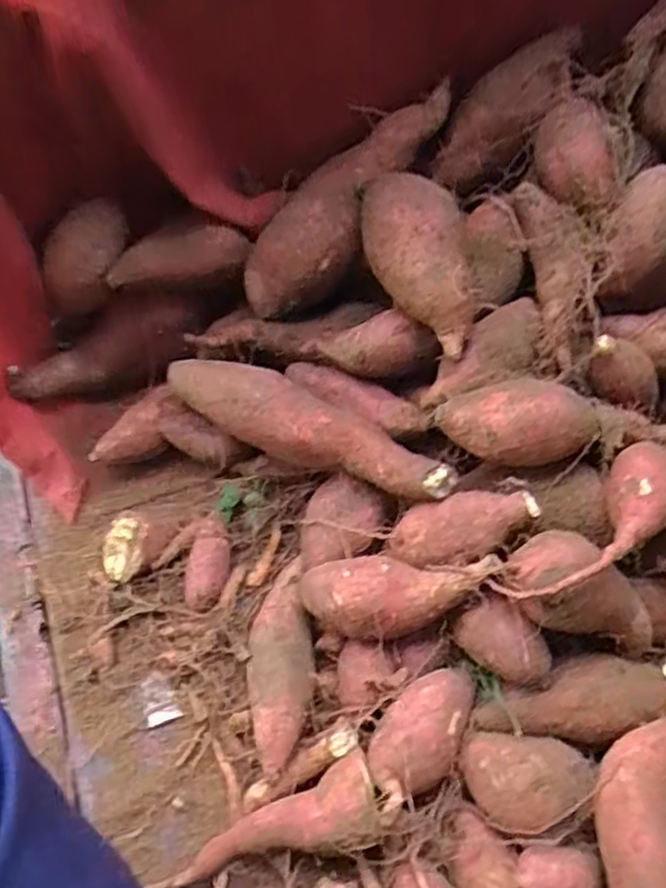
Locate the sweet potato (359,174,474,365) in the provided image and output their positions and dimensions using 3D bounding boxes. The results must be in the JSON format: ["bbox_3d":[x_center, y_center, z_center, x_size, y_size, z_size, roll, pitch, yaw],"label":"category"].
[{"bbox_3d":[0.068,-0.144,0.521,0.067,0.061,0.165,-20,78,-10],"label":"sweet potato"}]

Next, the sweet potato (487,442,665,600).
[{"bbox_3d":[0.190,0.045,0.463,0.185,0.039,0.055,-40,67,-19],"label":"sweet potato"}]

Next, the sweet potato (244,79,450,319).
[{"bbox_3d":[0.009,-0.210,0.587,0.077,0.059,0.239,40,91,21],"label":"sweet potato"}]

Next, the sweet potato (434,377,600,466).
[{"bbox_3d":[0.132,-0.015,0.485,0.110,0.046,0.057,-6,61,-3],"label":"sweet potato"}]

